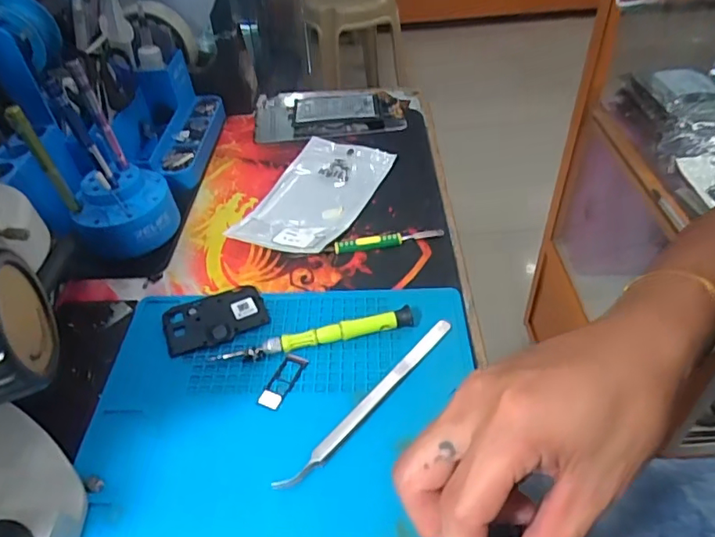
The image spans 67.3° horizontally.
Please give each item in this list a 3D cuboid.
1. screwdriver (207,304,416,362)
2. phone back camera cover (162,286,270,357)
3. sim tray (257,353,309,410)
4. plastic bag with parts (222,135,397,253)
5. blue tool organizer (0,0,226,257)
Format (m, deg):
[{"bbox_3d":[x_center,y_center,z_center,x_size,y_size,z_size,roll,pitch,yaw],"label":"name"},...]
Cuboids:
[{"bbox_3d":[-0.027,0.044,0.349,0.128,0.012,0.011,-11,44,-8],"label":"screwdriver"},{"bbox_3d":[-0.099,0.033,0.372,0.067,0.005,0.048,-19,46,-17],"label":"phone back camera cover"},{"bbox_3d":[-0.046,0.070,0.333,0.016,0.004,0.040,17,47,20],"label":"sim tray"},{"bbox_3d":[-0.036,-0.066,0.472,0.087,0.013,0.155,16,47,19],"label":"plastic bag with parts"},{"bbox_3d":[-0.211,-0.139,0.458,0.130,0.151,0.237,0,43,4],"label":"blue tool organizer"}]

